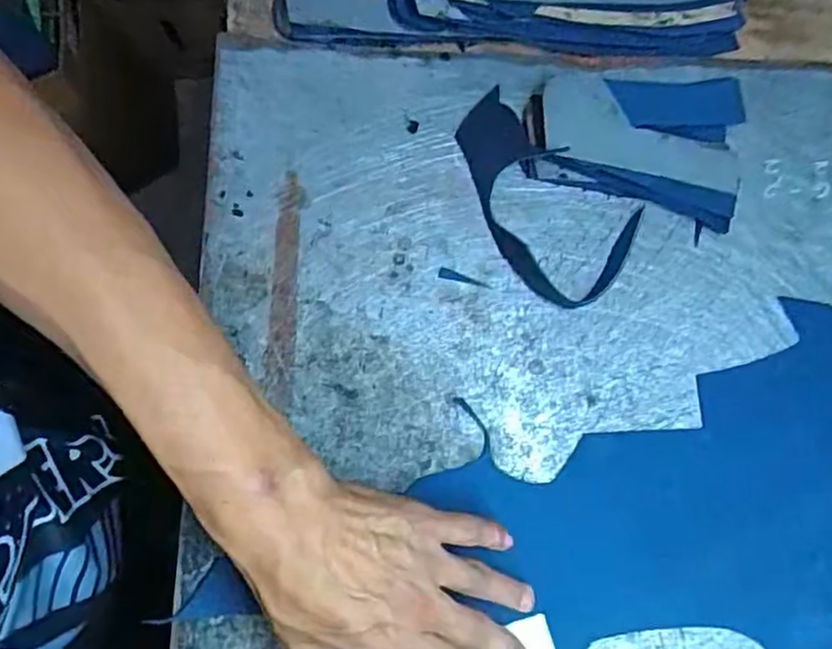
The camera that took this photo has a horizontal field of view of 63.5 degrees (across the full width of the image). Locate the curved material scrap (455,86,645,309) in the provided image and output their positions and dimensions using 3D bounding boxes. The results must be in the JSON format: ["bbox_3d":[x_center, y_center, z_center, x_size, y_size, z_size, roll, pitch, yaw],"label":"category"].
[{"bbox_3d":[0.078,-0.082,0.445,0.143,0.022,0.091,38,79,7],"label":"curved material scrap"}]

